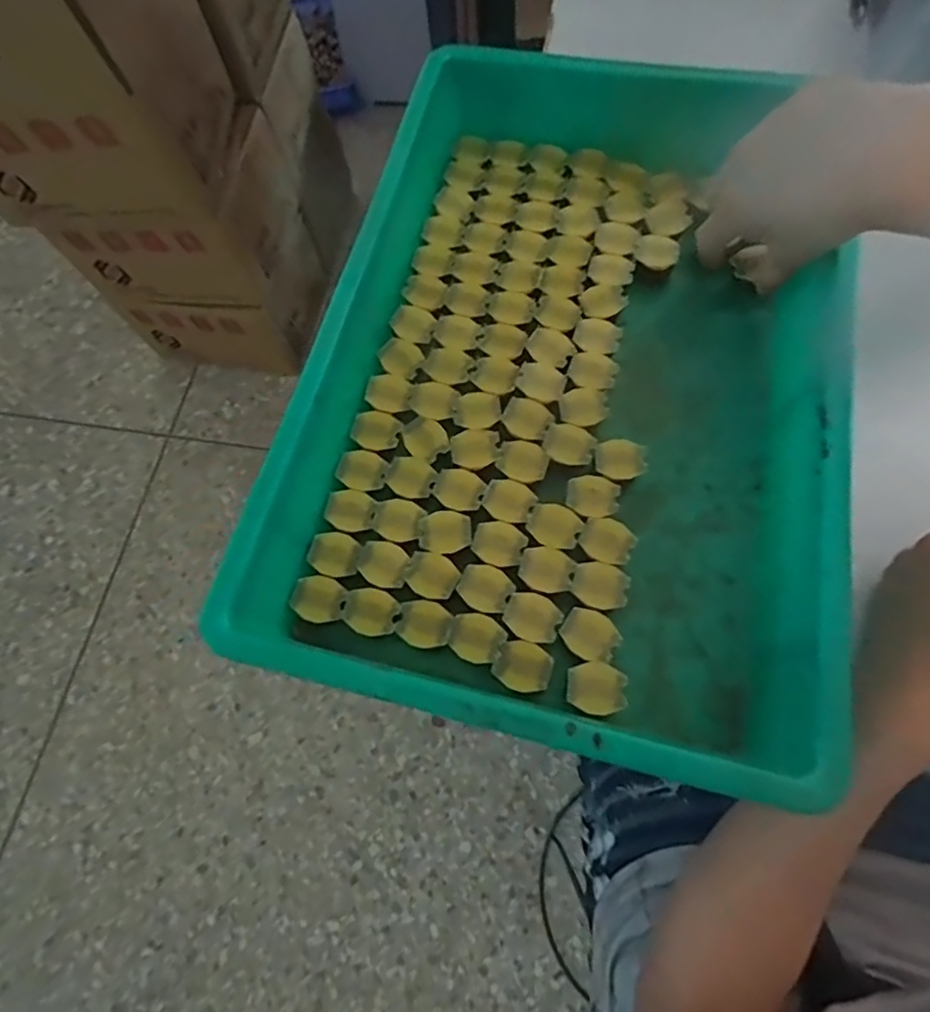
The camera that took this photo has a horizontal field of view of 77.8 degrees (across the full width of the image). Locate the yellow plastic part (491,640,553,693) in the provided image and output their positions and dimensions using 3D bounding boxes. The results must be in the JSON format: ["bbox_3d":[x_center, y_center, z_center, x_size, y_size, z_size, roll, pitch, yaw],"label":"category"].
[{"bbox_3d":[0.031,0.085,0.305,0.029,0.005,0.025,14,72,11],"label":"yellow plastic part"}]

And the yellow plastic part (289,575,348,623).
[{"bbox_3d":[-0.083,0.052,0.324,0.029,0.004,0.025,9,72,10],"label":"yellow plastic part"}]

